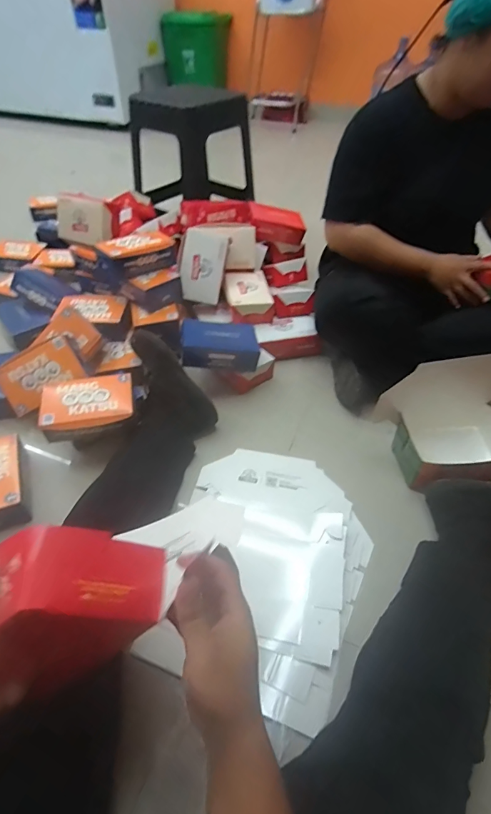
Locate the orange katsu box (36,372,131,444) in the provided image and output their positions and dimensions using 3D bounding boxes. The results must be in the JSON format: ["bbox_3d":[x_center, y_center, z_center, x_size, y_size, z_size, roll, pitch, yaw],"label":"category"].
[{"bbox_3d":[-0.321,0.000,0.828,0.176,0.059,0.120,-10,48,-10],"label":"orange katsu box"}]

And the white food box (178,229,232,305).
[{"bbox_3d":[-0.114,-0.372,1.068,0.119,0.179,0.045,10,15,-12],"label":"white food box"}]

